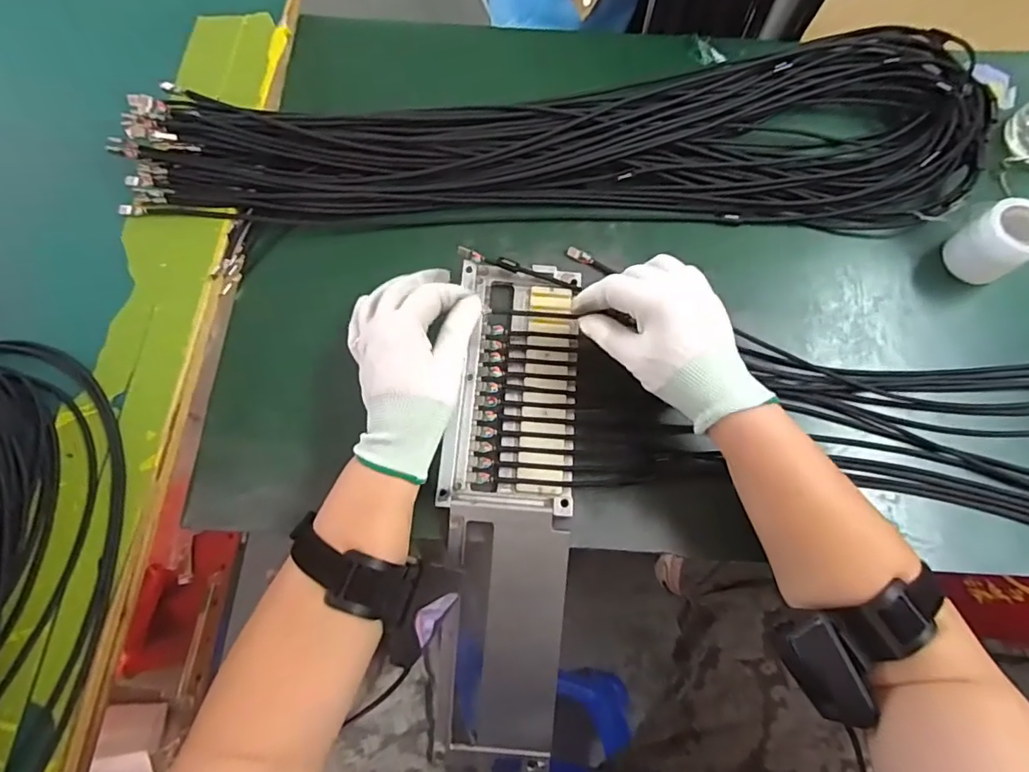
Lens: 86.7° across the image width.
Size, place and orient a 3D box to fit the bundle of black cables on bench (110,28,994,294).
[{"bbox_3d":[0.046,-0.210,0.479,0.743,0.048,0.186,-5,72,-2],"label":"bundle of black cables on bench"}]

